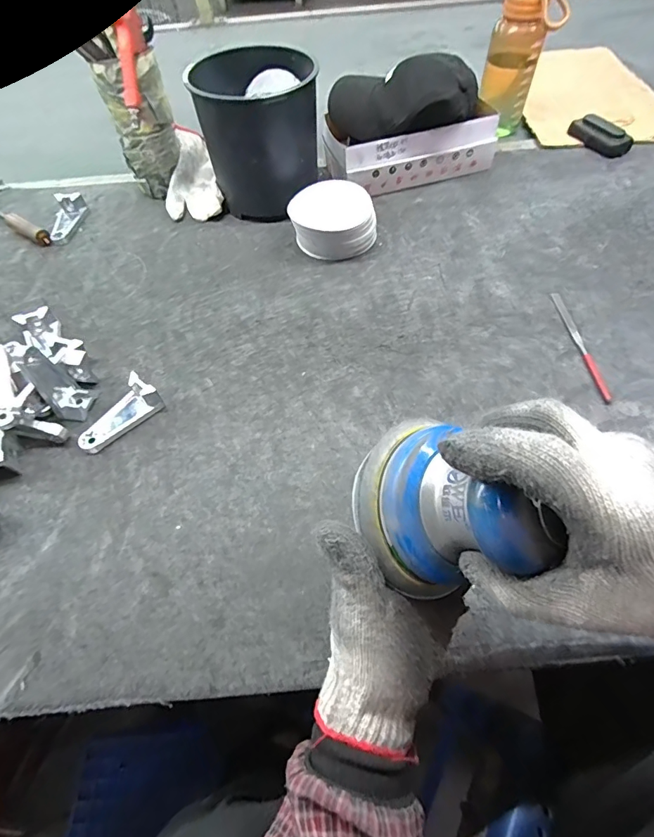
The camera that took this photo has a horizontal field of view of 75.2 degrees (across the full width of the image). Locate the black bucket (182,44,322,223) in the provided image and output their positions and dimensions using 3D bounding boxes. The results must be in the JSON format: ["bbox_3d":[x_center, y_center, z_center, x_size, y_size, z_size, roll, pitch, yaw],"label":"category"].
[{"bbox_3d":[-0.099,-0.427,0.651,0.162,0.177,0.169,-1,57,2],"label":"black bucket"}]

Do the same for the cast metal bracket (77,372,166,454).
[{"bbox_3d":[-0.235,-0.007,0.471,0.094,0.031,0.041,-39,63,-20],"label":"cast metal bracket"}]

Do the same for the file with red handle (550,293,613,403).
[{"bbox_3d":[0.309,-0.095,0.519,0.012,0.005,0.175,-3,57,1],"label":"file with red handle"}]

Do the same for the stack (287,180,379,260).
[{"bbox_3d":[0.011,-0.293,0.630,0.126,0.064,0.108,-2,57,2],"label":"stack"}]

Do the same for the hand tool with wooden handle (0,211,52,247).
[{"bbox_3d":[-0.560,-0.348,0.715,0.281,0.024,0.026,29,63,20],"label":"hand tool with wooden handle"}]

